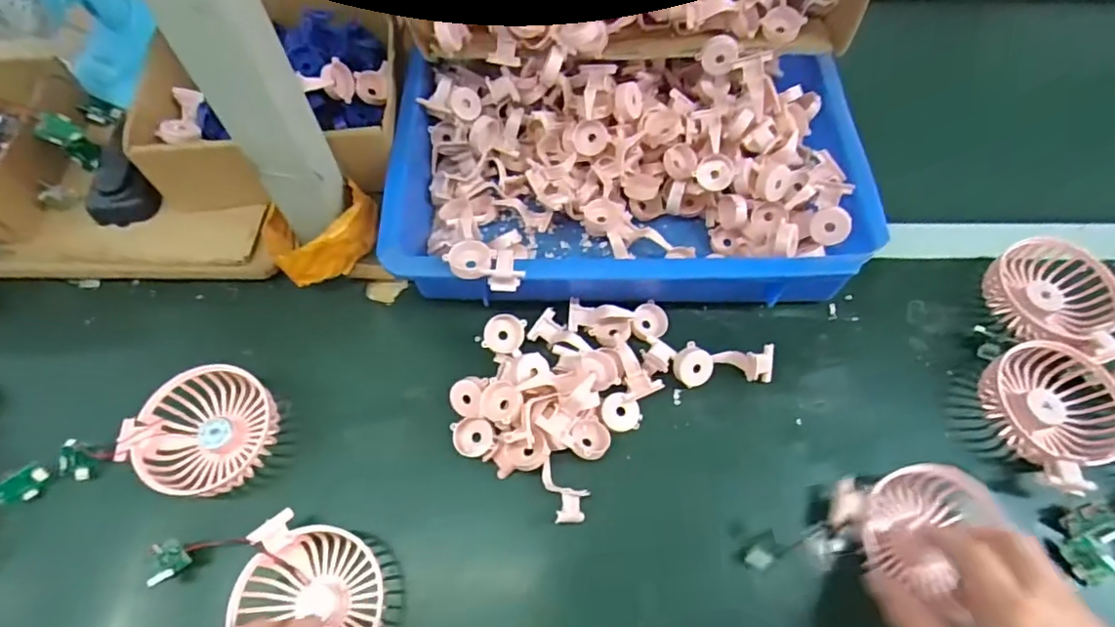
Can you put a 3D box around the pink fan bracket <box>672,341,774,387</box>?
[{"bbox_3d":[0.125,0.039,0.426,0.073,0.023,0.026,-1,62,-2],"label":"pink fan bracket"}]

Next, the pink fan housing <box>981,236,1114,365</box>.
[{"bbox_3d":[0.400,-0.013,0.448,0.088,0.036,0.099,-33,67,-17],"label":"pink fan housing"}]

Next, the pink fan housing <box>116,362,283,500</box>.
[{"bbox_3d":[-0.248,0.084,0.398,0.080,0.030,0.088,0,62,-1],"label":"pink fan housing"}]

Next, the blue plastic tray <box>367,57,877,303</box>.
[{"bbox_3d":[0.056,-0.115,0.468,0.369,0.087,0.246,2,62,0],"label":"blue plastic tray"}]

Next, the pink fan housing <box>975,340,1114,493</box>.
[{"bbox_3d":[0.359,0.068,0.408,0.091,0.032,0.089,-29,66,-15],"label":"pink fan housing"}]

